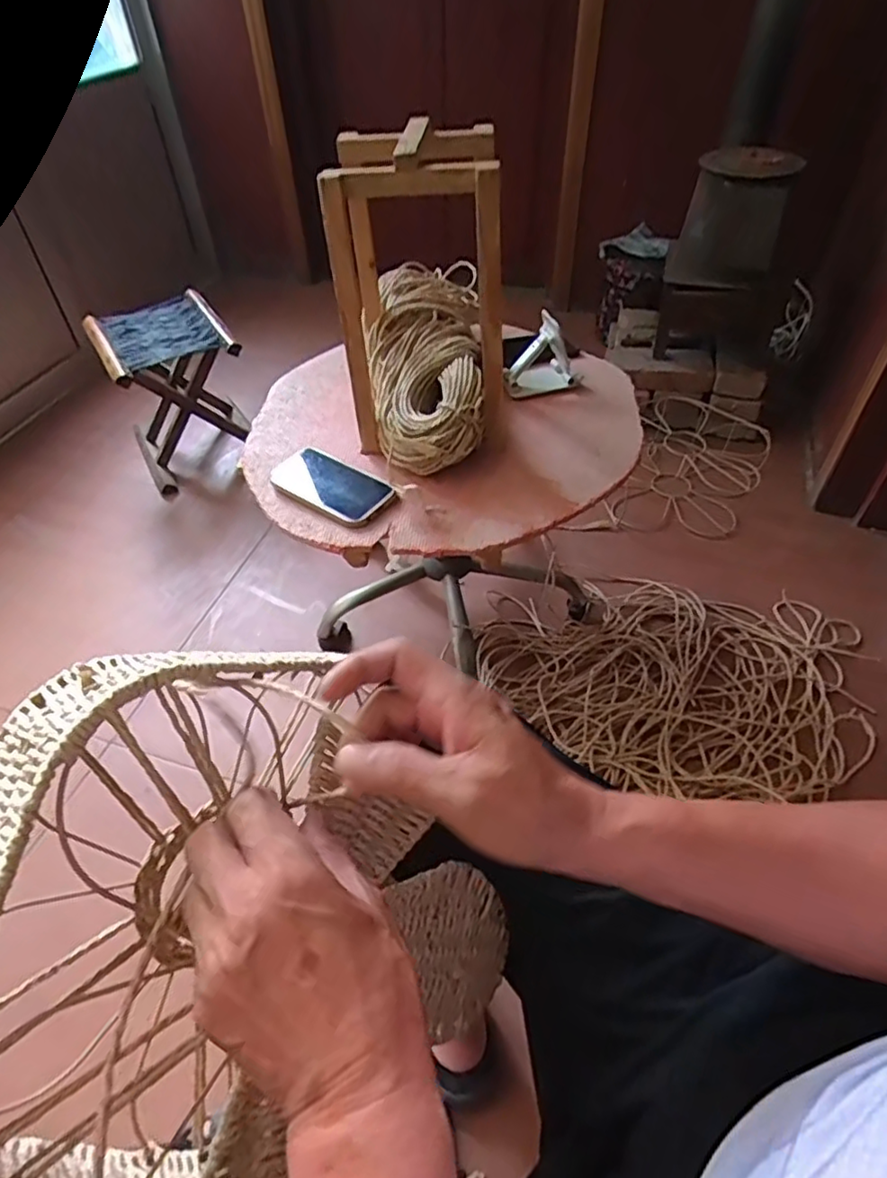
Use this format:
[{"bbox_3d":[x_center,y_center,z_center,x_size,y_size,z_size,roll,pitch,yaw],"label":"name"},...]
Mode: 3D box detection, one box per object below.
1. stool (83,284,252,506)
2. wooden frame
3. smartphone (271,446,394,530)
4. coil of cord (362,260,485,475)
[{"bbox_3d":[-0.591,-0.436,1.448,0.260,0.309,0.288,-25,51,-19],"label":"stool"},{"bbox_3d":[-0.025,-0.350,0.780,0.183,0.337,0.167,1,48,4],"label":"wooden frame"},{"bbox_3d":[-0.141,-0.130,0.812,0.161,0.014,0.082,32,63,22],"label":"smartphone"},{"bbox_3d":[-0.029,-0.324,0.909,0.154,0.115,0.413,-3,47,0],"label":"coil of cord"}]

